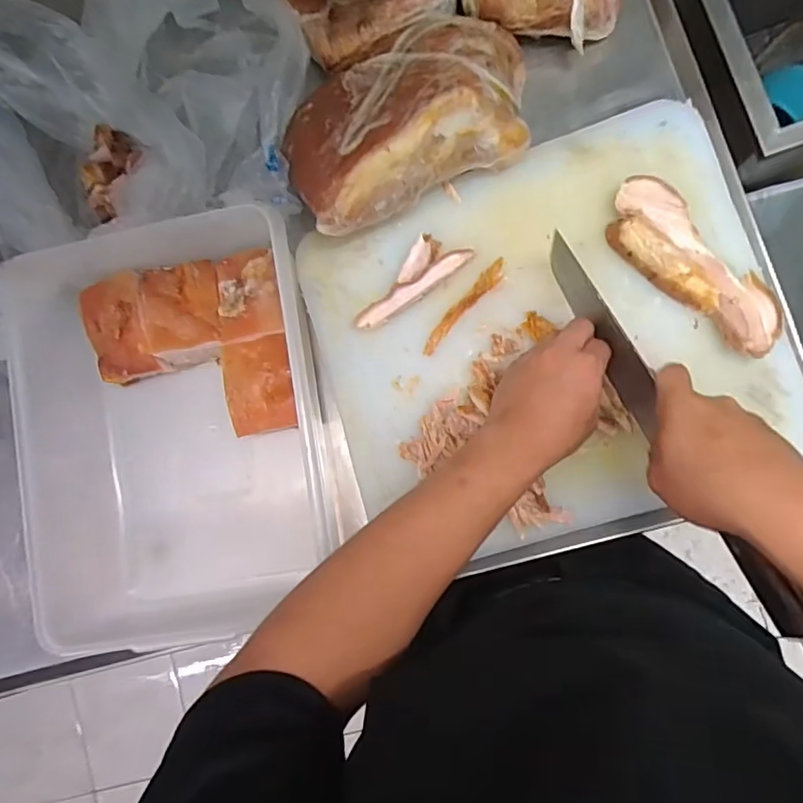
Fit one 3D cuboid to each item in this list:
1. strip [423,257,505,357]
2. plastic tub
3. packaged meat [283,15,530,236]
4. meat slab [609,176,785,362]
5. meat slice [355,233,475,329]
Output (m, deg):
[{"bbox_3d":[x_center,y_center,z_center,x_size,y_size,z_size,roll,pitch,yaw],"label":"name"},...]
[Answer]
[{"bbox_3d":[0.058,-0.089,0.501,0.016,0.008,0.111,44,93,8],"label":"strip"},{"bbox_3d":[-0.197,0.026,0.527,0.265,0.150,0.372,-11,86,7],"label":"plastic tub"},{"bbox_3d":[0.008,-0.256,0.473,0.236,0.080,0.145,-24,84,6],"label":"packaged meat"},{"bbox_3d":[0.251,-0.118,0.460,0.059,0.021,0.175,-45,82,3],"label":"meat slab"},{"bbox_3d":[0.006,-0.112,0.499,0.120,0.022,0.041,-38,83,4],"label":"meat slice"}]

